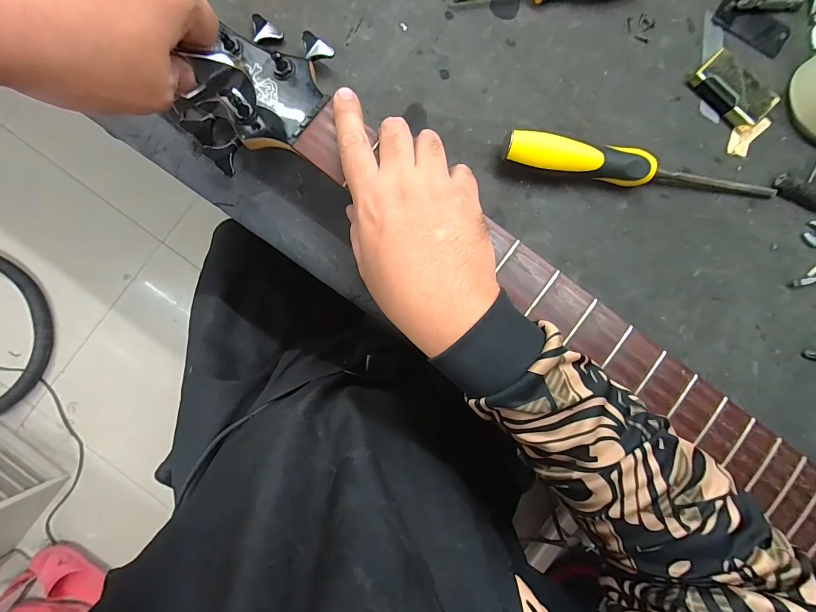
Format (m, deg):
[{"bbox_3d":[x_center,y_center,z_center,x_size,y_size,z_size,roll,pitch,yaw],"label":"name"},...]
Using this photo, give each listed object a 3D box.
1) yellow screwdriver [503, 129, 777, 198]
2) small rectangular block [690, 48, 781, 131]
[{"bbox_3d":[0.202,-0.116,0.308,0.242,0.035,0.026,7,88,0],"label":"yellow screwdriver"},{"bbox_3d":[0.290,-0.192,0.320,0.067,0.014,0.039,45,88,1],"label":"small rectangular block"}]

